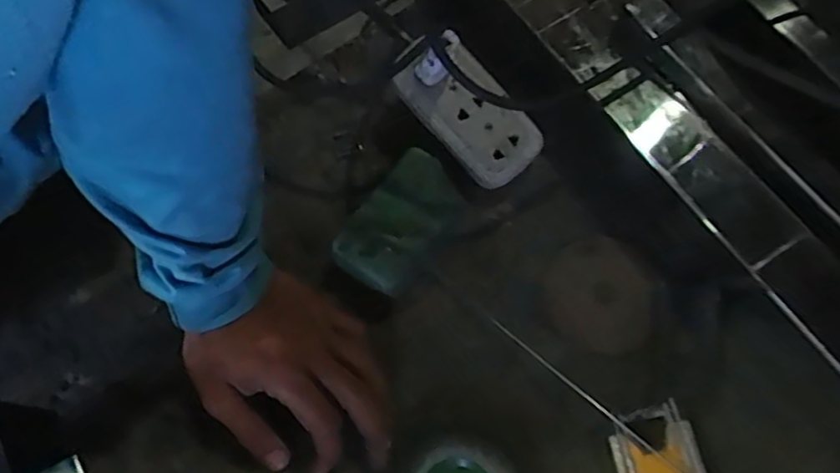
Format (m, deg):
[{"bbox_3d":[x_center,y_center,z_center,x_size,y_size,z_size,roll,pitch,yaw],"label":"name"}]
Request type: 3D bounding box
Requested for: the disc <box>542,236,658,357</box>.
[{"bbox_3d":[0.122,0.040,0.450,0.067,0.007,0.079,-4,69,-1],"label":"disc"}]

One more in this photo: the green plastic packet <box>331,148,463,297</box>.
[{"bbox_3d":[-0.012,-0.011,0.462,0.061,0.037,0.103,30,74,12],"label":"green plastic packet"}]

